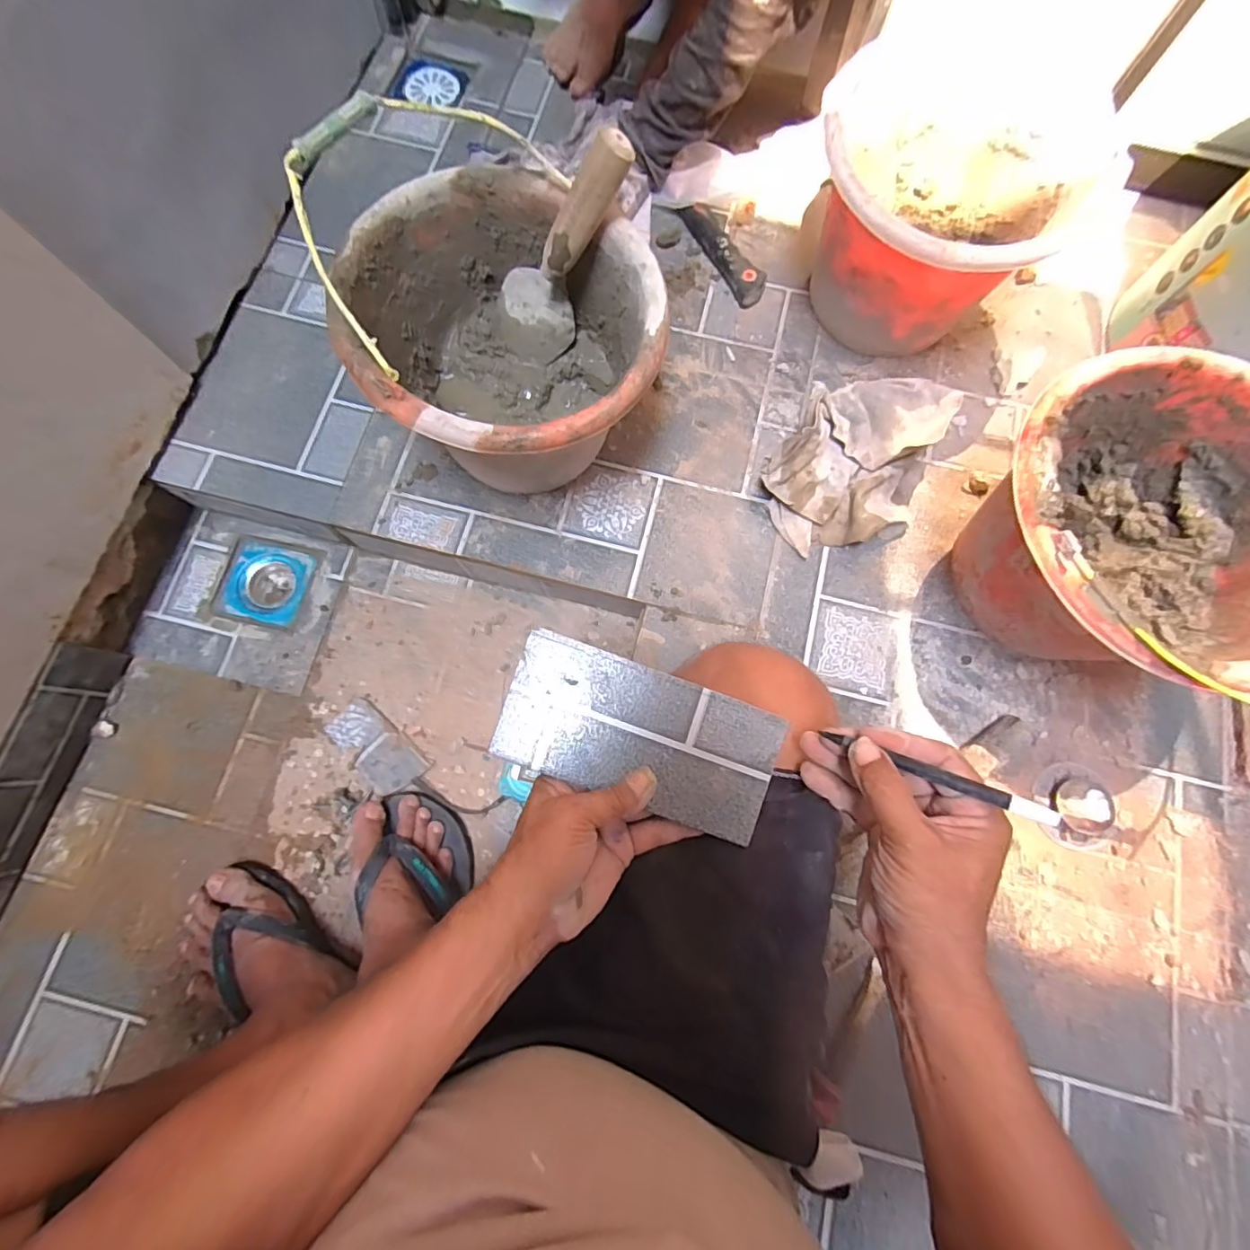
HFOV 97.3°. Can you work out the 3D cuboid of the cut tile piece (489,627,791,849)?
[{"bbox_3d":[0.011,0.079,0.397,0.196,0.008,0.095,20,78,0],"label":"cut tile piece"}]

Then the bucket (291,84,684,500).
[{"bbox_3d":[-0.116,-0.266,0.555,0.267,0.215,0.310,-36,80,-8],"label":"bucket"}]

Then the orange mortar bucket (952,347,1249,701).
[{"bbox_3d":[0.459,-0.070,0.521,0.290,0.197,0.282,29,78,6],"label":"orange mortar bucket"}]

